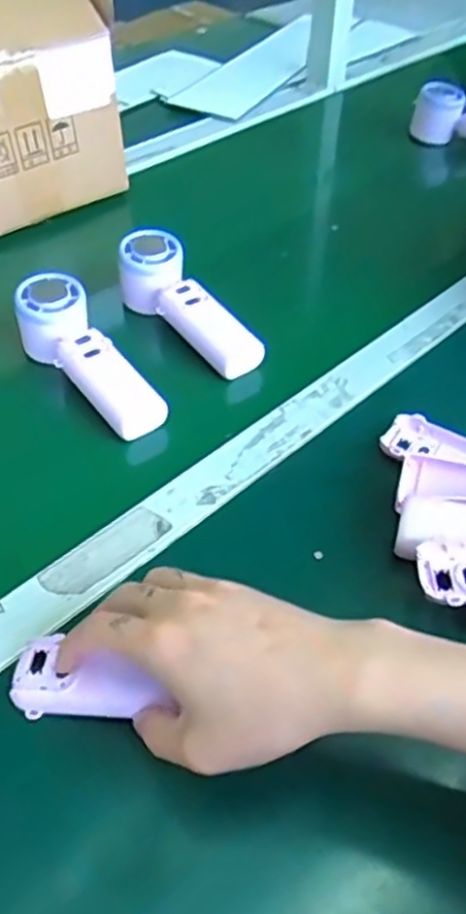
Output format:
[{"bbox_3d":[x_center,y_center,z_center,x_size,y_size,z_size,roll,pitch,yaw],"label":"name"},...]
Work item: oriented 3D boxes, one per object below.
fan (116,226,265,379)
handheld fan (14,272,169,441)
[{"bbox_3d":[-0.040,-0.132,0.618,0.054,0.049,0.161,-28,55,-26],"label":"fan"},{"bbox_3d":[-0.116,-0.081,0.567,0.057,0.045,0.159,-26,54,-24],"label":"handheld fan"}]

